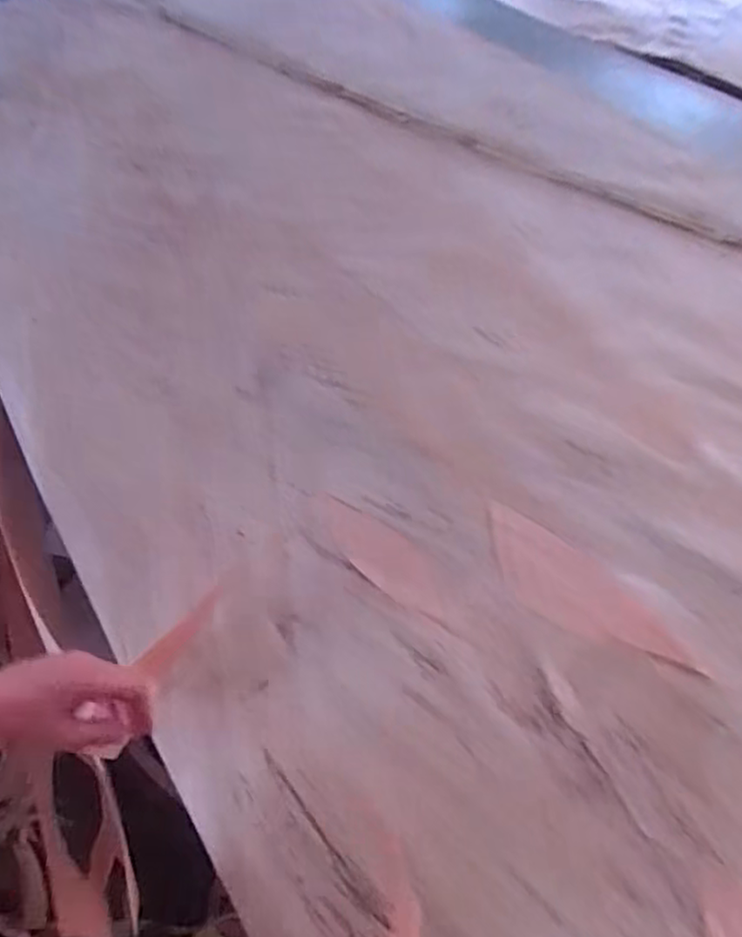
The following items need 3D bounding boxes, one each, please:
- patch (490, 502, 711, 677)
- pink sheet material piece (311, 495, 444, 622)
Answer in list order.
[{"bbox_3d":[0.200,0.117,0.631,0.214,0.008,0.079,28,61,19],"label":"patch"},{"bbox_3d":[0.007,0.081,0.663,0.172,0.005,0.054,36,64,26],"label":"pink sheet material piece"}]

